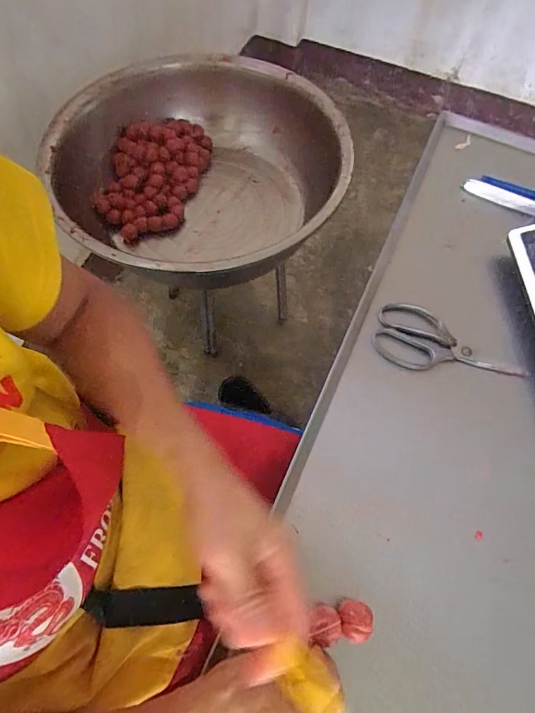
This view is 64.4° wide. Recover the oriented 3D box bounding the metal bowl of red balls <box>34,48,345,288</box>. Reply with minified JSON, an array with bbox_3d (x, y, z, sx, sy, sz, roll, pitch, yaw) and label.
[{"bbox_3d":[-0.143,-0.415,1.019,0.632,0.230,0.630,1,66,-2],"label":"metal bowl of red balls"}]

